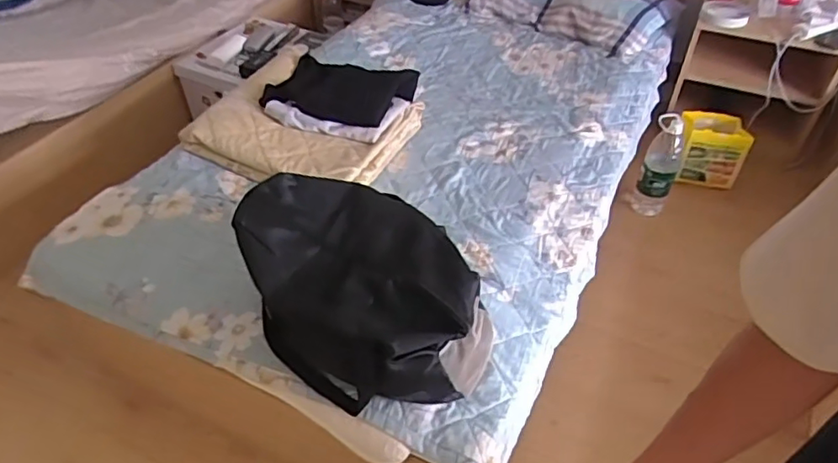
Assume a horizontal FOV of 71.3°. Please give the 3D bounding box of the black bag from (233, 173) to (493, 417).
[{"bbox_3d":[-0.100,0.099,0.990,0.415,0.213,0.281,34,53,29],"label":"black bag"}]

